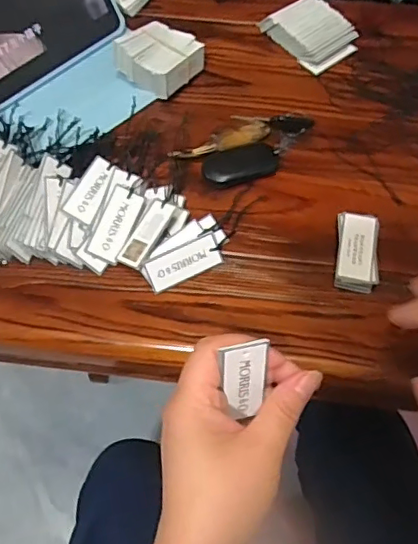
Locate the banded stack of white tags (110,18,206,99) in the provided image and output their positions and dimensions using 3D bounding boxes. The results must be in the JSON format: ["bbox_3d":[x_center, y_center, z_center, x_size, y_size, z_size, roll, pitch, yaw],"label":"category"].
[{"bbox_3d":[-0.046,-0.200,0.514,0.068,0.025,0.064,37,67,20],"label":"banded stack of white tags"}]

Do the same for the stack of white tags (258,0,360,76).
[{"bbox_3d":[0.104,-0.240,0.551,0.067,0.022,0.081,-34,65,-17],"label":"stack of white tags"}]

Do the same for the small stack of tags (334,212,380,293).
[{"bbox_3d":[0.111,-0.014,0.417,0.030,0.019,0.059,8,61,6],"label":"small stack of tags"}]

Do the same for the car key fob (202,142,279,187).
[{"bbox_3d":[0.027,-0.091,0.469,0.064,0.009,0.032,-19,61,-10],"label":"car key fob"}]

